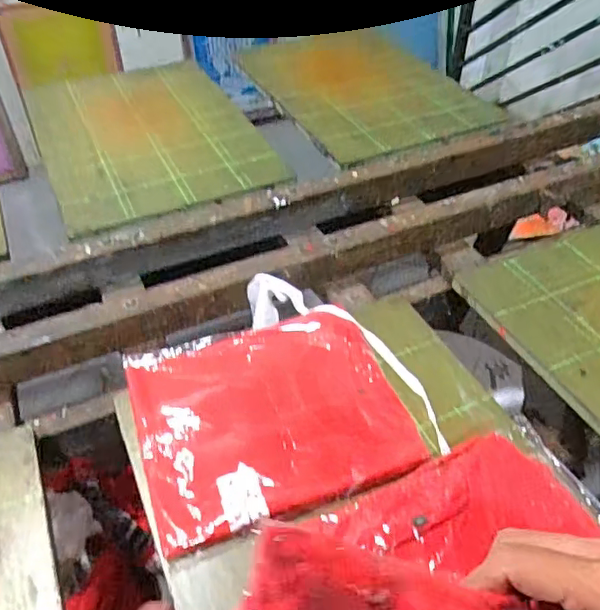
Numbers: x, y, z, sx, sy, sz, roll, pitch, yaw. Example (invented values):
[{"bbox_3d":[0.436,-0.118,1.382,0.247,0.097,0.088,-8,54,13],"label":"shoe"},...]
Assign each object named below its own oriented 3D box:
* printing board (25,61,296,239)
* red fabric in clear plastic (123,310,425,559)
[{"bbox_3d":[-0.311,-0.357,1.167,0.390,0.024,0.625,-19,46,-17],"label":"printing board"},{"bbox_3d":[-0.036,0.113,0.651,0.277,0.025,0.247,-15,45,-13],"label":"red fabric in clear plastic"}]

